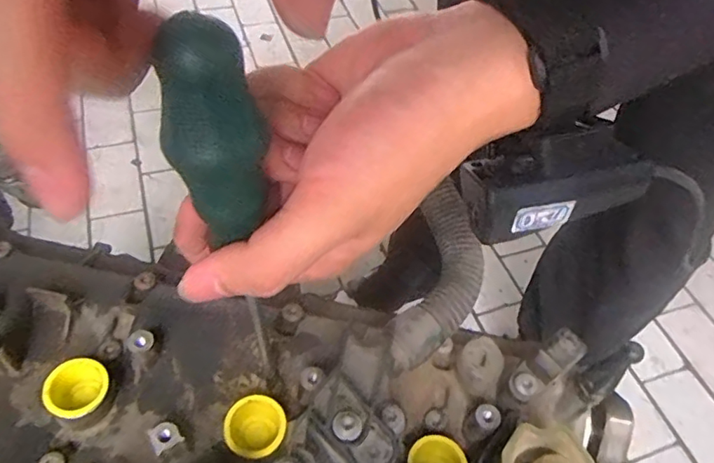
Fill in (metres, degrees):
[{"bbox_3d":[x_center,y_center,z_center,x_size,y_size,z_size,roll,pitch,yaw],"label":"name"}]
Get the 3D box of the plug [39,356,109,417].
[{"bbox_3d":[-0.135,0.079,0.268,0.026,0.020,0.028,3,50,-3],"label":"plug"}]

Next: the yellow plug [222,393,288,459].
[{"bbox_3d":[-0.049,0.097,0.266,0.029,0.020,0.028,3,50,-3],"label":"yellow plug"}]

